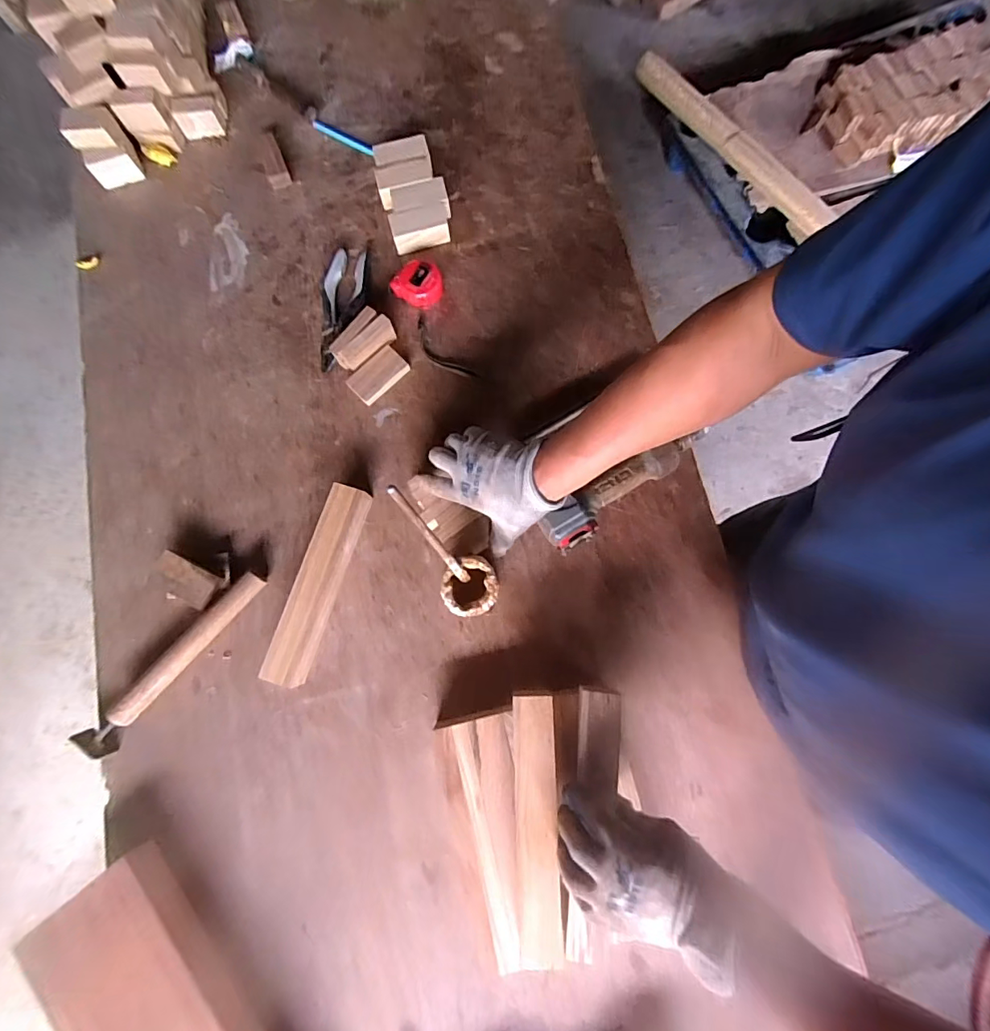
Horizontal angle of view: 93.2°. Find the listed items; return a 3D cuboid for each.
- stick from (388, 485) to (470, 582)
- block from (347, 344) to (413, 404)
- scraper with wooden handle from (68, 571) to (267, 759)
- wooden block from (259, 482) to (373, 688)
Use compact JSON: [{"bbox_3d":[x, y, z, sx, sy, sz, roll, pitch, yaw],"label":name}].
[{"bbox_3d":[-0.060,0.026,0.464,0.011,0.188,0.009,-36,55,-5],"label":"stick"},{"bbox_3d":[-0.166,-0.200,0.667,0.080,0.016,0.046,-39,81,-6],"label":"block"},{"bbox_3d":[-0.393,0.181,0.582,0.042,0.038,0.274,42,83,8],"label":"scraper with wooden handle"},{"bbox_3d":[-0.223,0.087,0.601,0.050,0.047,0.257,16,80,4],"label":"wooden block"}]

